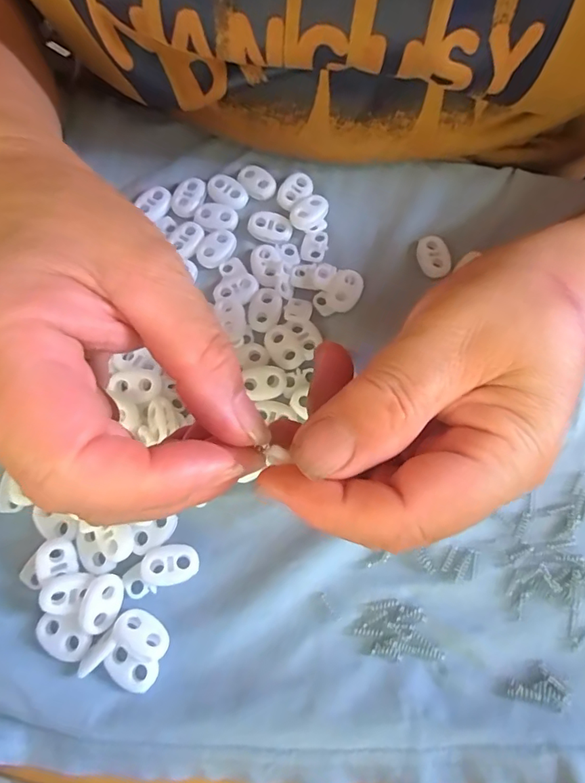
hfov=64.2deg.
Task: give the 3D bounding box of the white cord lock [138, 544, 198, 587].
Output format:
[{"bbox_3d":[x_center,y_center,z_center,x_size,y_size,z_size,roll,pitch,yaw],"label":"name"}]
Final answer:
[{"bbox_3d":[-0.050,0.070,0.189,0.023,0.006,0.015,-11,74,-4],"label":"white cord lock"}]

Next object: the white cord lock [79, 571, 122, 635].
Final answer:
[{"bbox_3d":[-0.075,0.082,0.182,0.013,0.007,0.021,20,75,5],"label":"white cord lock"}]

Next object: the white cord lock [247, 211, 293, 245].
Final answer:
[{"bbox_3d":[-0.011,-0.083,0.235,0.022,0.004,0.015,17,74,4],"label":"white cord lock"}]

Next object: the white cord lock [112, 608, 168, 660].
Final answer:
[{"bbox_3d":[-0.058,0.094,0.181,0.022,0.006,0.012,23,75,6],"label":"white cord lock"}]

